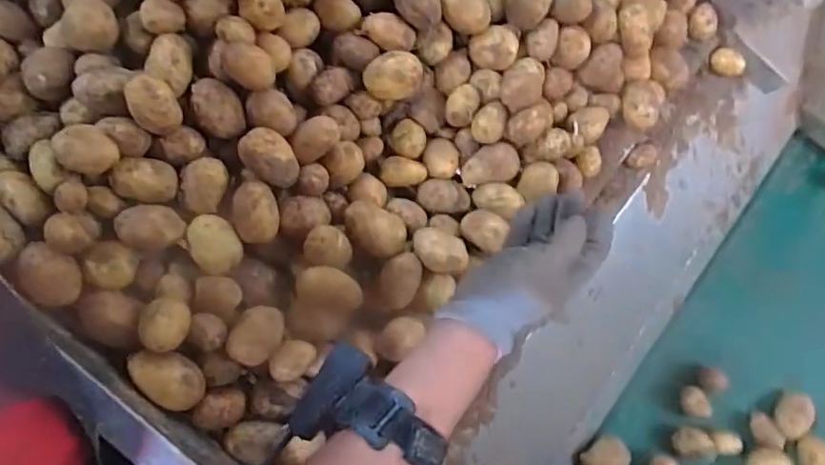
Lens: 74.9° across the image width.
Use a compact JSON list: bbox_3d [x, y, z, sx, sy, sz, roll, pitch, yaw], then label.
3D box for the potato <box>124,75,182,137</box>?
[{"bbox_3d":[-0.221,-0.107,0.461,0.038,0.040,0.037,1,73,-2],"label":"potato"}]

